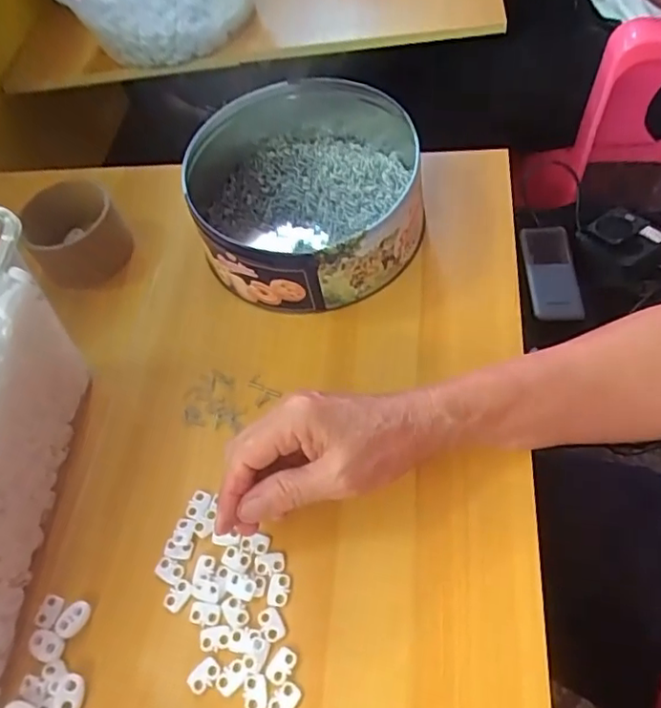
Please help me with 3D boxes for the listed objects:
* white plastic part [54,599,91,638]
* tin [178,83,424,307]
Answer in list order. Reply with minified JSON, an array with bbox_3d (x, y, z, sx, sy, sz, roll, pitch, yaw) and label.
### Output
[{"bbox_3d":[-0.158,0.162,0.365,0.016,0.004,0.022,32,67,26],"label":"white plastic part"},{"bbox_3d":[-0.019,-0.139,0.495,0.187,0.070,0.212,-17,56,-2],"label":"tin"}]

